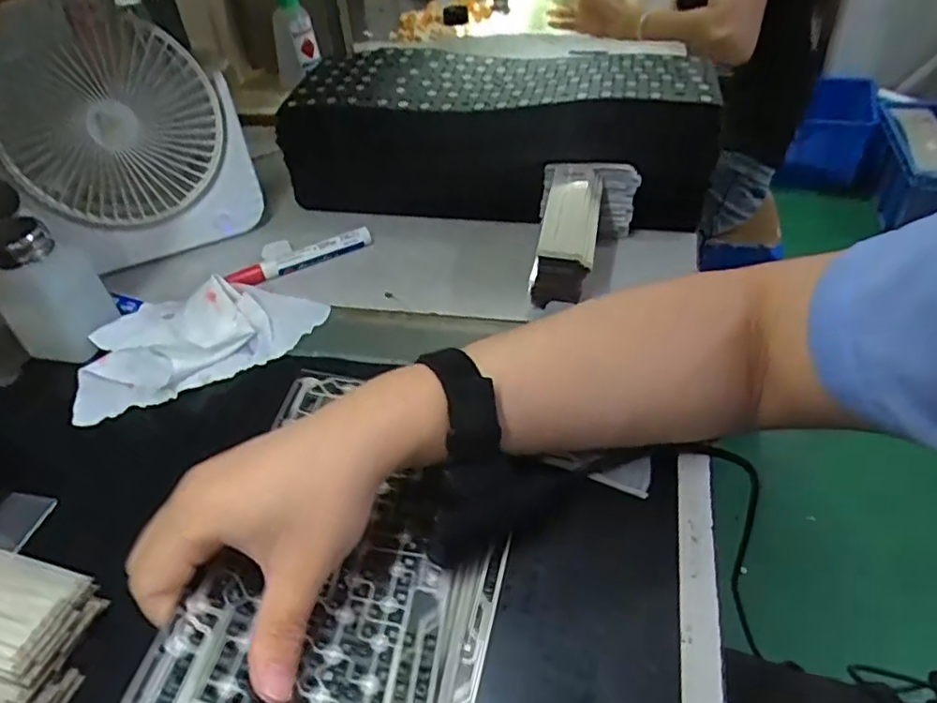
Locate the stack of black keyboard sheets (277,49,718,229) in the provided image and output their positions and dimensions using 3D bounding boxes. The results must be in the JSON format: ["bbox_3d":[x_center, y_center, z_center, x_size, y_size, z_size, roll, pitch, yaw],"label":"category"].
[{"bbox_3d":[0.021,-0.194,0.573,0.361,0.108,0.143,2,42,8],"label":"stack of black keyboard sheets"}]

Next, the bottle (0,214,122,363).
[{"bbox_3d":[-0.312,-0.047,0.466,0.055,0.092,0.053,1,42,7],"label":"bottle"}]

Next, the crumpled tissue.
[{"bbox_3d":[-0.205,-0.019,0.477,0.179,0.033,0.103,-18,43,-13],"label":"crumpled tissue"}]

